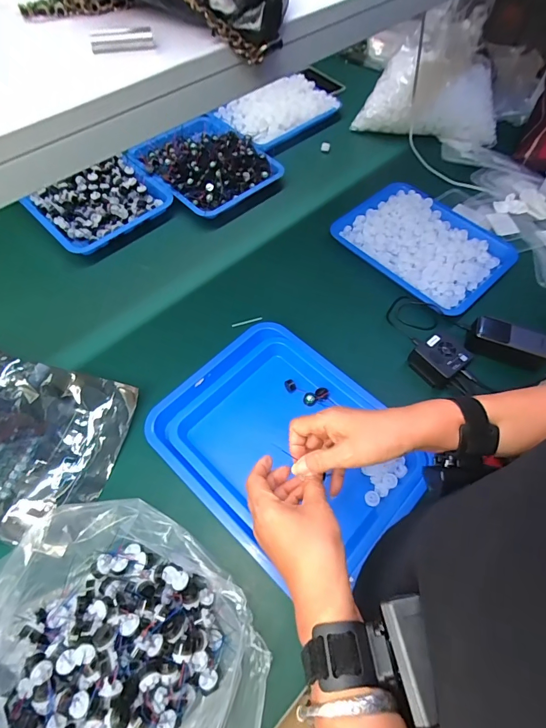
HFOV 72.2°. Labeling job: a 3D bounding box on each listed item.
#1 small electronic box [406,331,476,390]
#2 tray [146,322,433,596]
[{"bbox_3d":[0.293,-0.012,0.658,0.078,0.050,0.078,-38,68,-20],"label":"small electronic box"},{"bbox_3d":[0.012,0.116,0.599,0.357,0.051,0.297,40,67,19],"label":"tray"}]

